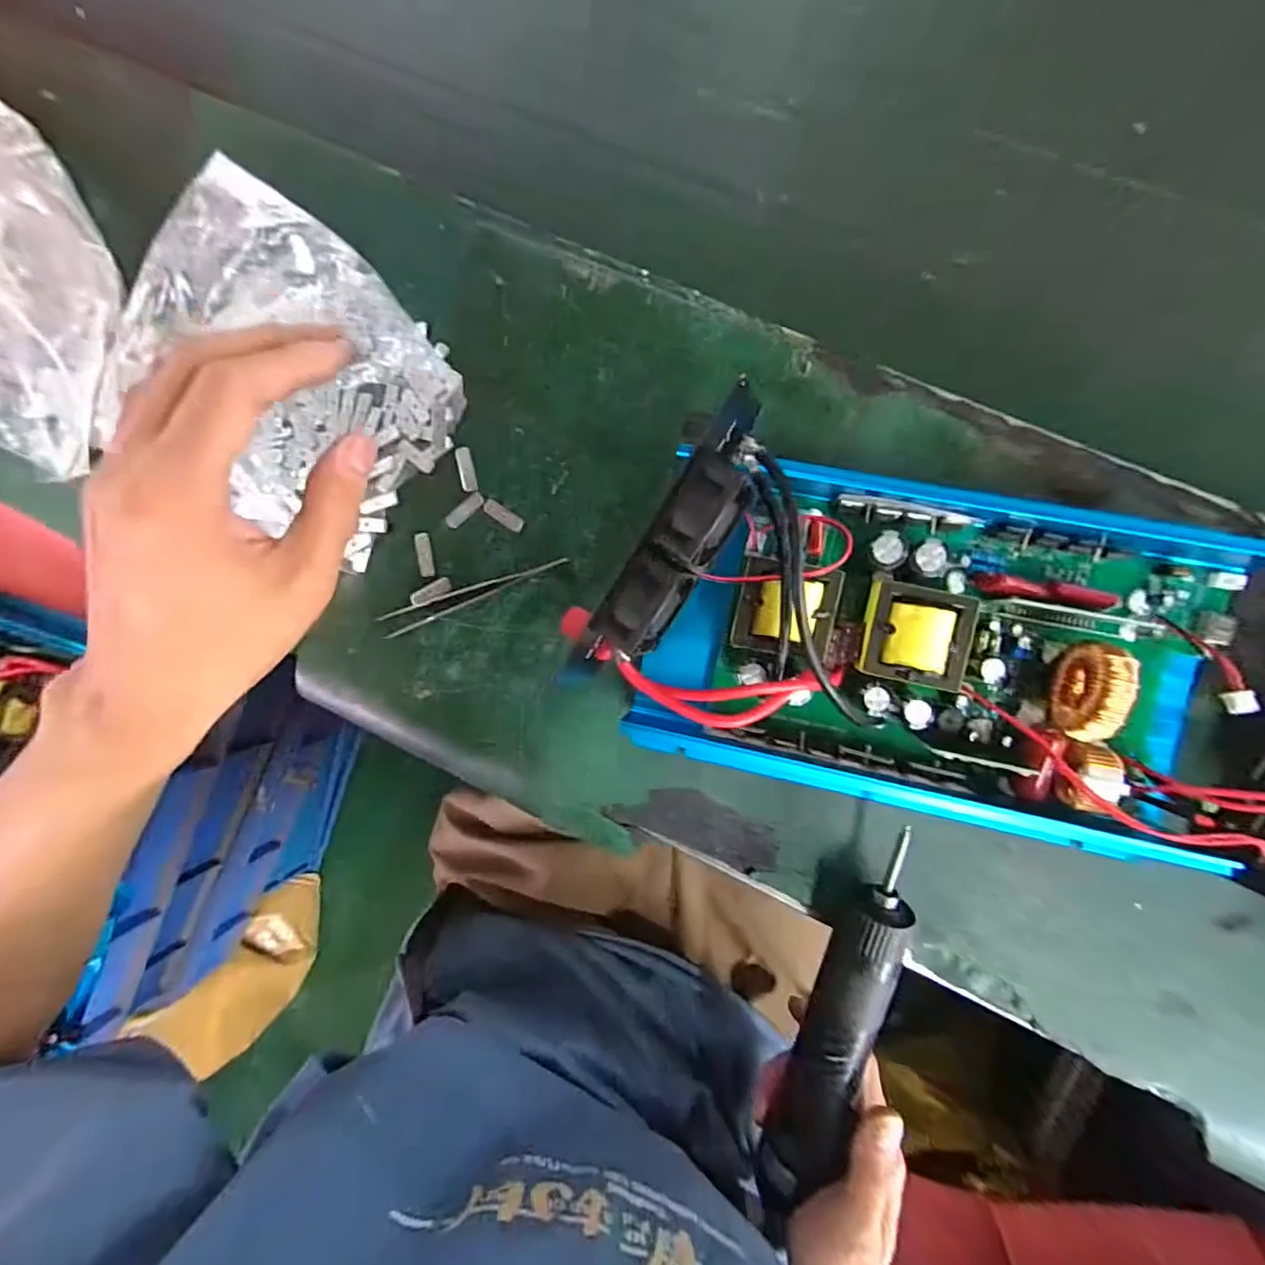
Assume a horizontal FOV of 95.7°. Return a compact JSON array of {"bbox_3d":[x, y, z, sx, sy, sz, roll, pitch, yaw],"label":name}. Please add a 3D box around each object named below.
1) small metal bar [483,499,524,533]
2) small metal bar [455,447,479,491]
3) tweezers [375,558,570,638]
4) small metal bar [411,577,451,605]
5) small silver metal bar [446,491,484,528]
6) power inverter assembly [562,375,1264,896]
[{"bbox_3d":[-0.075,-0.067,0.330,0.026,0.004,0.009,33,95,4],"label":"small metal bar"},{"bbox_3d":[-0.097,-0.095,0.331,0.009,0.004,0.026,-11,91,7],"label":"small metal bar"},{"bbox_3d":[-0.094,-0.023,0.334,0.114,0.006,0.014,-21,90,7],"label":"tweezers"},{"bbox_3d":[-0.119,-0.024,0.335,0.024,0.004,0.009,-24,89,7],"label":"small metal bar"},{"bbox_3d":[-0.098,-0.071,0.332,0.026,0.004,0.009,-38,88,6],"label":"small silver metal bar"},{"bbox_3d":[0.179,0.013,0.251,0.356,0.103,0.154,13,94,6],"label":"power inverter assembly"}]

